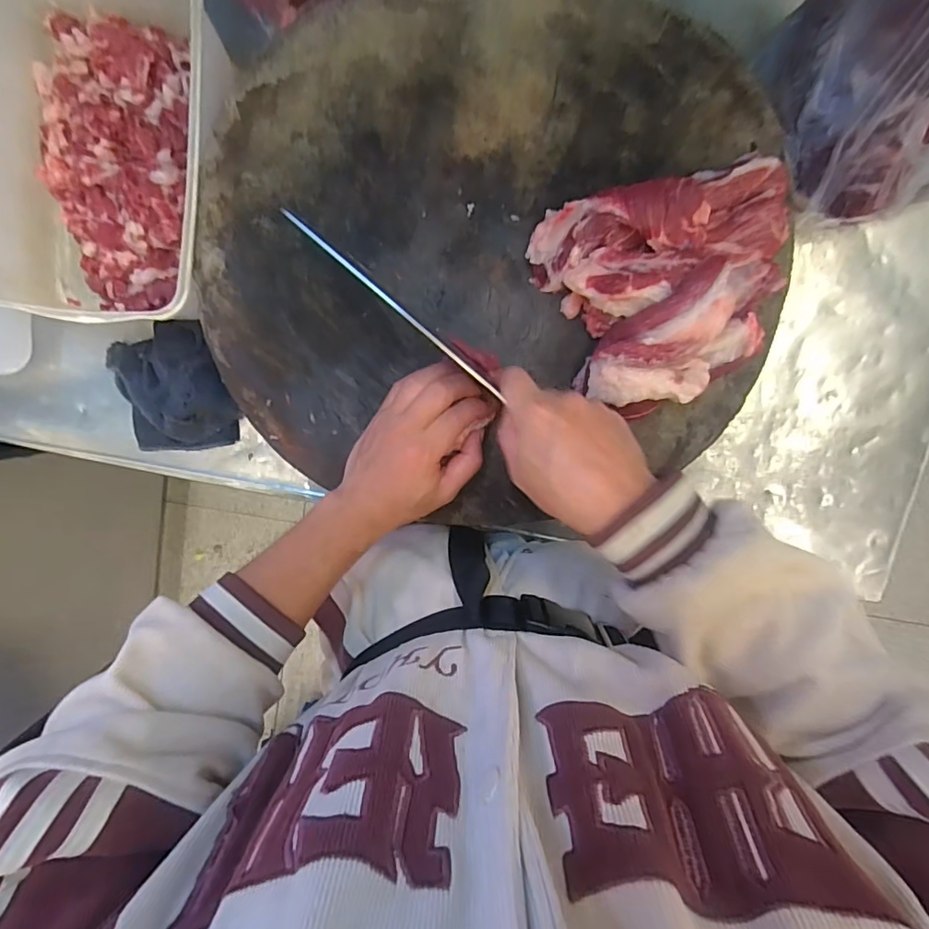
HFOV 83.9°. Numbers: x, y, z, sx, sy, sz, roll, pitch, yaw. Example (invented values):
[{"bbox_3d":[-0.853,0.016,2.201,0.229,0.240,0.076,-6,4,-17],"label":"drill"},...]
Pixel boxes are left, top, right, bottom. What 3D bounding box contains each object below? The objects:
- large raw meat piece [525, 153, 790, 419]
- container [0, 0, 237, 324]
[{"bbox_3d":[0.161,-0.134,0.380,0.187,0.068,0.166,-21,98,2],"label":"large raw meat piece"},{"bbox_3d":[-0.291,-0.252,0.431,0.177,0.084,0.263,3,98,-1],"label":"container"}]

